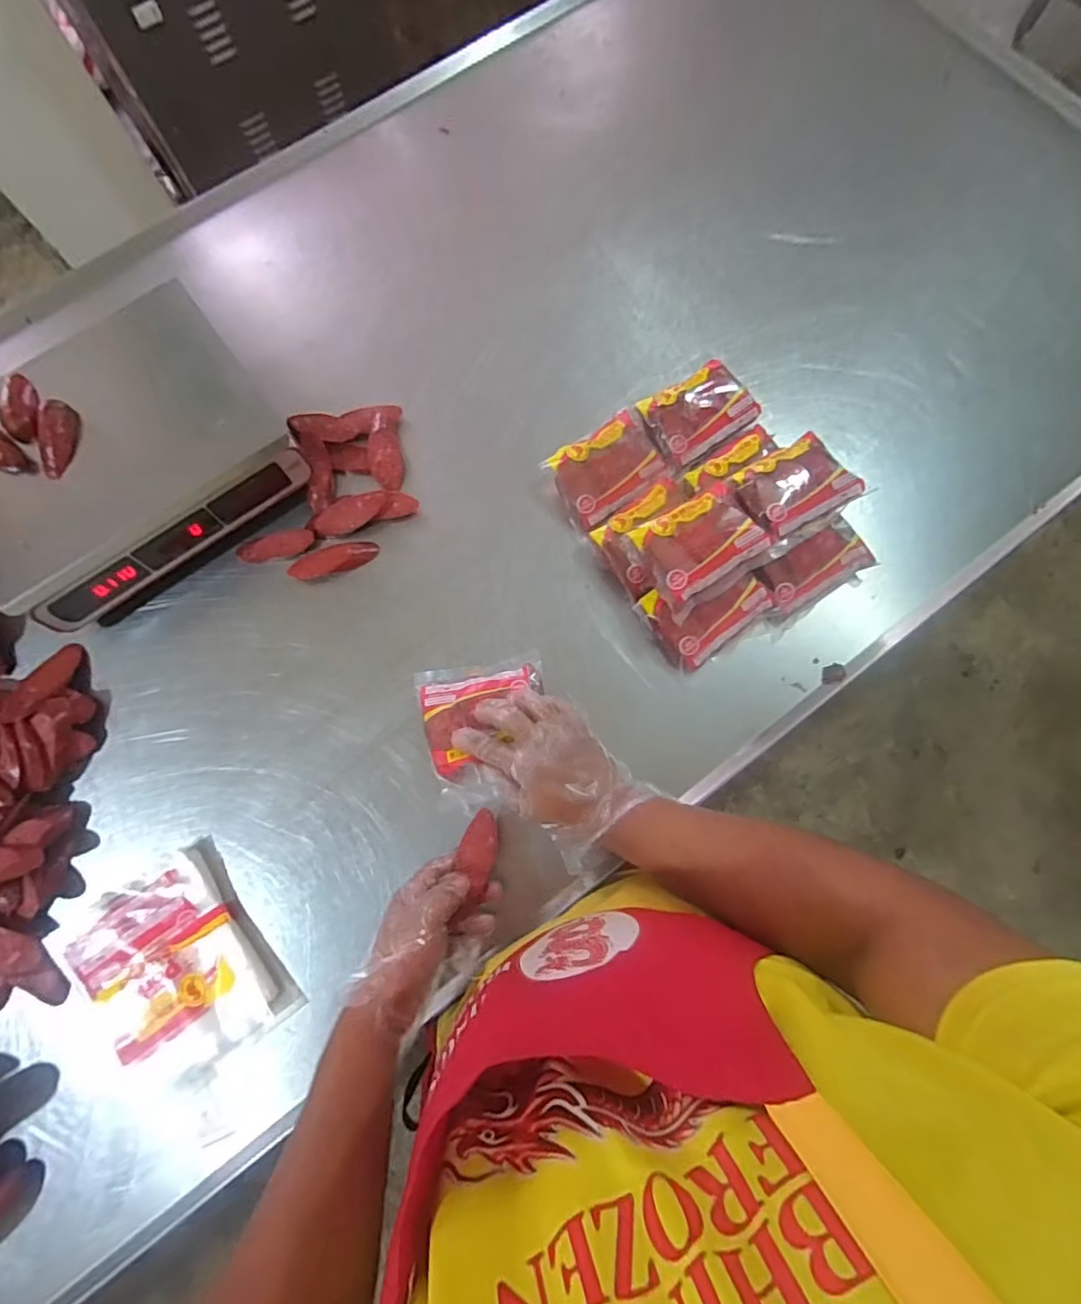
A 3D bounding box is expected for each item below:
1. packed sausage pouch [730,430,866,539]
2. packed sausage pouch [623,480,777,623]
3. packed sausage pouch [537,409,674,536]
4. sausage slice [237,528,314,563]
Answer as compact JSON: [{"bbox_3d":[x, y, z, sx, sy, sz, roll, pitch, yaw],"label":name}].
[{"bbox_3d":[0.293,-0.192,0.662,0.124,0.021,0.092,-27,77,-6],"label":"packed sausage pouch"},{"bbox_3d":[0.180,-0.117,0.641,0.126,0.029,0.105,-27,77,-6],"label":"packed sausage pouch"},{"bbox_3d":[0.083,-0.225,0.712,0.136,0.026,0.098,-33,96,2],"label":"packed sausage pouch"},{"bbox_3d":[-0.330,-0.132,0.723,0.092,0.008,0.031,-16,77,-3],"label":"sausage slice"}]

